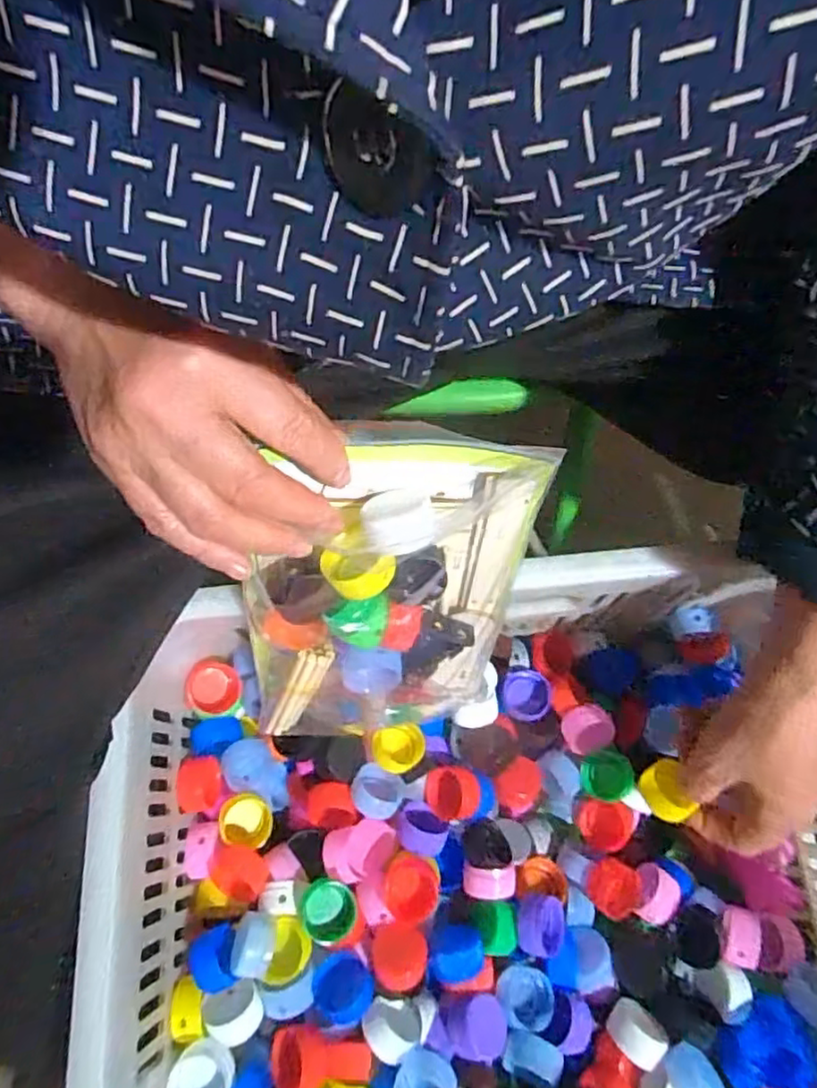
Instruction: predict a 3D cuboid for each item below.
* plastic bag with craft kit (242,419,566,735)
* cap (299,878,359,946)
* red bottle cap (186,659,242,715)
[{"bbox_3d":[-0.014,0.039,0.351,0.135,0.217,0.034,1,40,-7],"label":"plastic bag with craft kit"},{"bbox_3d":[-0.047,0.216,0.395,0.033,0.011,0.031,25,72,10],"label":"cap"},{"bbox_3d":[-0.128,0.095,0.442,0.033,0.015,0.033,9,70,-24],"label":"red bottle cap"}]

